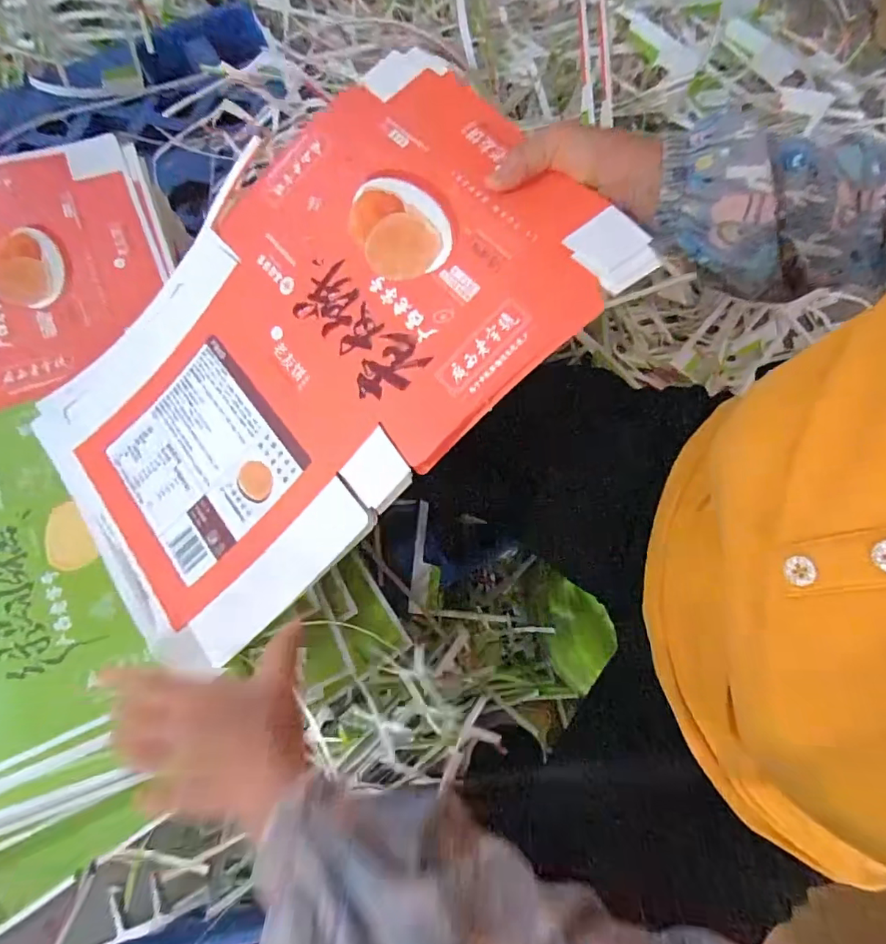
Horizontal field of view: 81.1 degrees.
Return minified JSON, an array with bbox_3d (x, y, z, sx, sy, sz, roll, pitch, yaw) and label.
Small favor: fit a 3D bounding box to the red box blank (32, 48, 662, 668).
[{"bbox_3d":[-0.121,-0.109,0.420,0.452,0.030,0.327,-43,70,11],"label":"red box blank"}]

